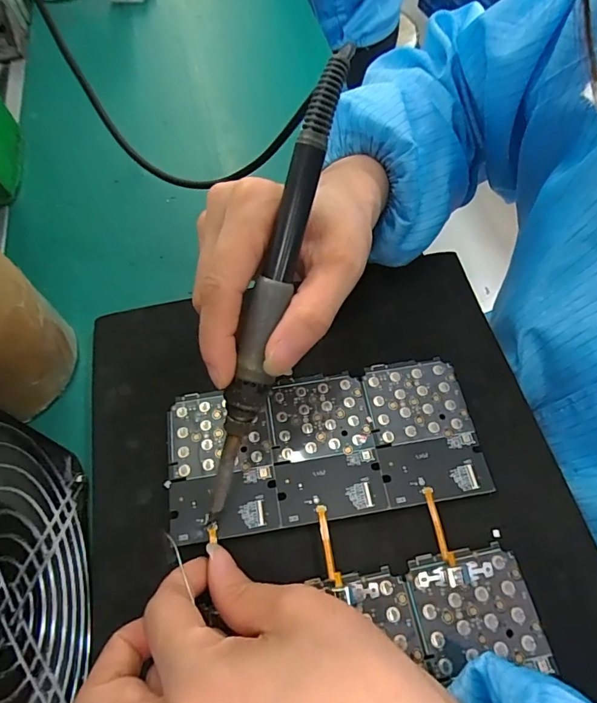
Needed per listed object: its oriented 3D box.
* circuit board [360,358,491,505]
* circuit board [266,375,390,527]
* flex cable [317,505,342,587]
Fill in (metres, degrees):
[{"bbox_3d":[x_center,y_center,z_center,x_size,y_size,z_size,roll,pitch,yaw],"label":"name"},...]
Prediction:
[{"bbox_3d":[0.069,0.042,0.248,0.054,0.005,0.078,-9,60,-2],"label":"circuit board"},{"bbox_3d":[0.014,0.050,0.244,0.055,0.004,0.077,-8,60,-2],"label":"circuit board"},{"bbox_3d":[0.015,0.094,0.219,0.005,0.005,0.037,-11,61,-3],"label":"flex cable"}]

